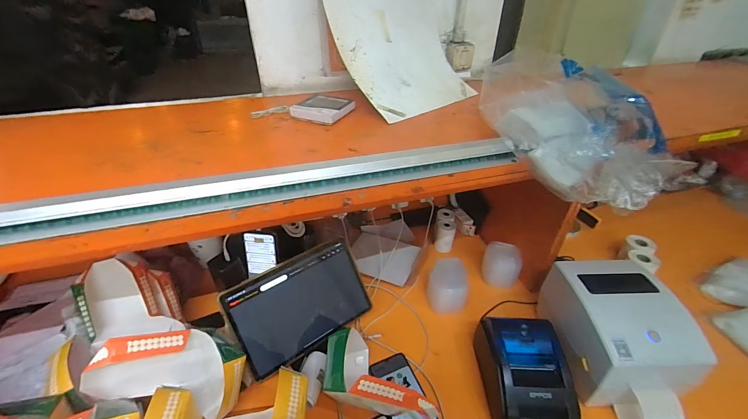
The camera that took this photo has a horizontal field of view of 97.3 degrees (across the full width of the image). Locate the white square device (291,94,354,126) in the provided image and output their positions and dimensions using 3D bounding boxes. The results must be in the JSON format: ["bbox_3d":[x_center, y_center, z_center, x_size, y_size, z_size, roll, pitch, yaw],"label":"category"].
[{"bbox_3d":[-0.100,-0.195,0.644,0.093,0.026,0.098,16,38,23],"label":"white square device"}]

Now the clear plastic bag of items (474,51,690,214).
[{"bbox_3d":[0.282,-0.117,0.489,0.147,0.141,0.250,-8,35,-10],"label":"clear plastic bag of items"}]

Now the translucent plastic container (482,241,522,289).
[{"bbox_3d":[0.301,0.128,0.779,0.088,0.112,0.069,15,37,20],"label":"translucent plastic container"}]

